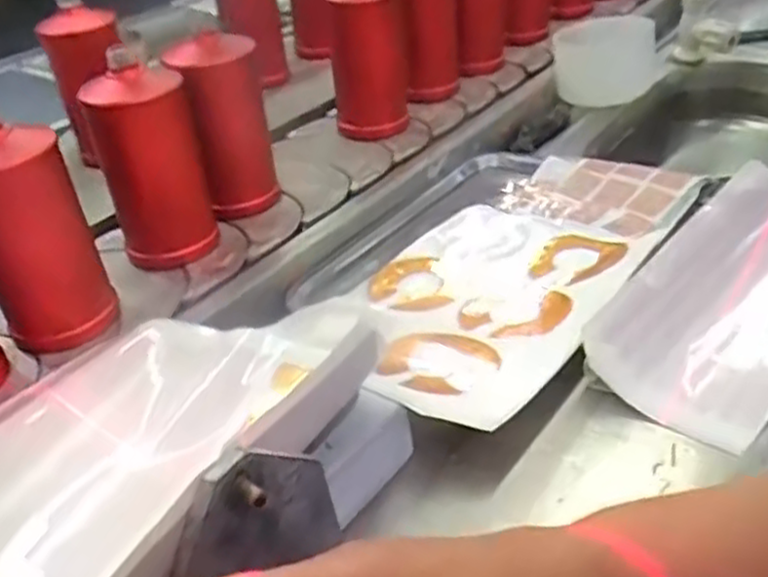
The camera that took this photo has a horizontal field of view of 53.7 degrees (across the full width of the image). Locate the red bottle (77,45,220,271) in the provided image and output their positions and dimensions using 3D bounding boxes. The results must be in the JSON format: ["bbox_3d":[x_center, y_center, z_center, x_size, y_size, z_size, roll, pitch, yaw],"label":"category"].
[{"bbox_3d":[-0.209,-0.114,0.691,0.077,0.176,0.074,-1,31,8],"label":"red bottle"}]

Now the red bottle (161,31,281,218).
[{"bbox_3d":[-0.154,-0.158,0.752,0.078,0.166,0.074,-20,34,-23],"label":"red bottle"}]

